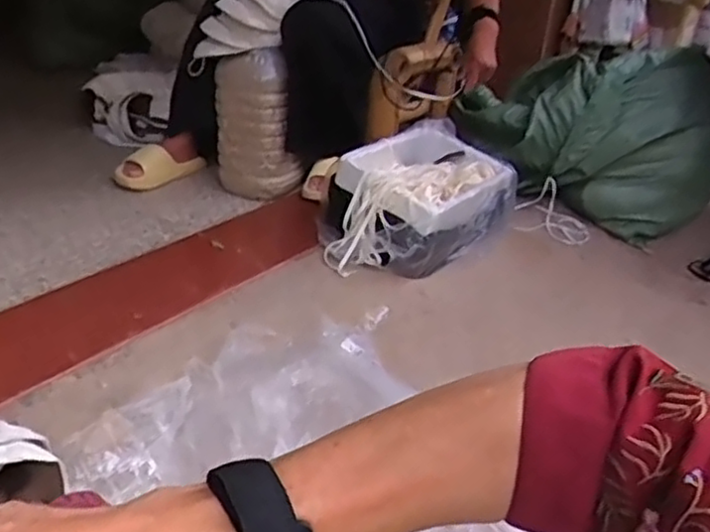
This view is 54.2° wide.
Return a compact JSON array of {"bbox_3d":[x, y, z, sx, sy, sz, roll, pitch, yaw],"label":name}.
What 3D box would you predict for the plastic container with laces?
[{"bbox_3d":[0.135,-0.143,1.477,0.273,0.221,0.439,26,35,32],"label":"plastic container with laces"}]

